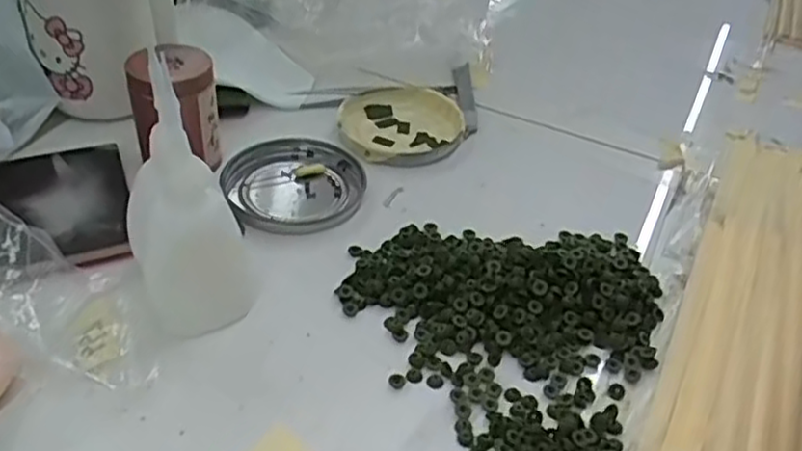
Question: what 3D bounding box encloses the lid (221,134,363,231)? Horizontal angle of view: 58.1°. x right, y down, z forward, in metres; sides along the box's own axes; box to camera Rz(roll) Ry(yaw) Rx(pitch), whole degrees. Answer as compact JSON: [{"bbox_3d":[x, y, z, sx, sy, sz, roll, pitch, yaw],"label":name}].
[{"bbox_3d":[-0.059,-0.024,0.413,0.076,0.011,0.075,4,40,-3],"label":"lid"}]

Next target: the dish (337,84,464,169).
[{"bbox_3d":[0.000,-0.066,0.463,0.077,0.009,0.079,4,40,-3],"label":"dish"}]

